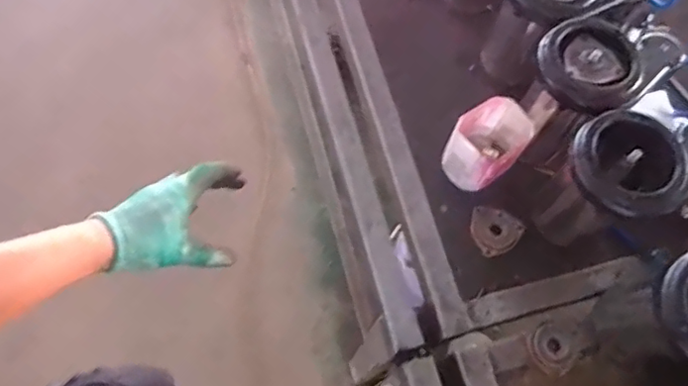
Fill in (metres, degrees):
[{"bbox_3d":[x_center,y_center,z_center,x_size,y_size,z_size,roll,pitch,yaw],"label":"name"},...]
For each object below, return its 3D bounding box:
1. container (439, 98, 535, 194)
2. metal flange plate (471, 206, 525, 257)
[{"bbox_3d":[0.188,-0.067,0.720,0.109,0.085,0.079,-37,74,-15],"label":"container"},{"bbox_3d":[0.200,0.045,0.736,0.062,0.014,0.068,1,68,-2],"label":"metal flange plate"}]

